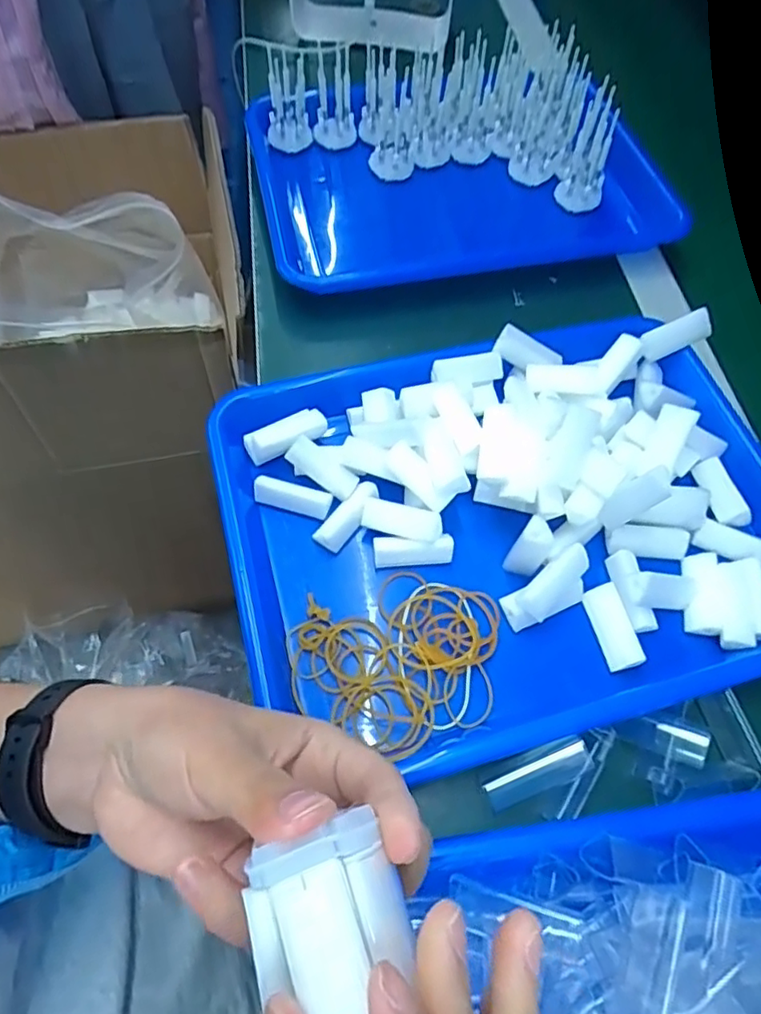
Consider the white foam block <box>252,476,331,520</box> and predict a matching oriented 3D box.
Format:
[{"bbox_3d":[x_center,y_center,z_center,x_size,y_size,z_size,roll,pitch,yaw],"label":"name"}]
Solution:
[{"bbox_3d":[-0.053,-0.007,0.367,0.045,0.013,0.014,17,62,7],"label":"white foam block"}]

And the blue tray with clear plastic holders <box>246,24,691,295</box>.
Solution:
[{"bbox_3d":[0.058,-0.287,0.508,0.314,0.079,0.231,-12,62,-9],"label":"blue tray with clear plastic holders"}]

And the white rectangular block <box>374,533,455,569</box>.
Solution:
[{"bbox_3d":[0.019,0.025,0.352,0.046,0.016,0.014,-1,61,-3],"label":"white rectangular block"}]

